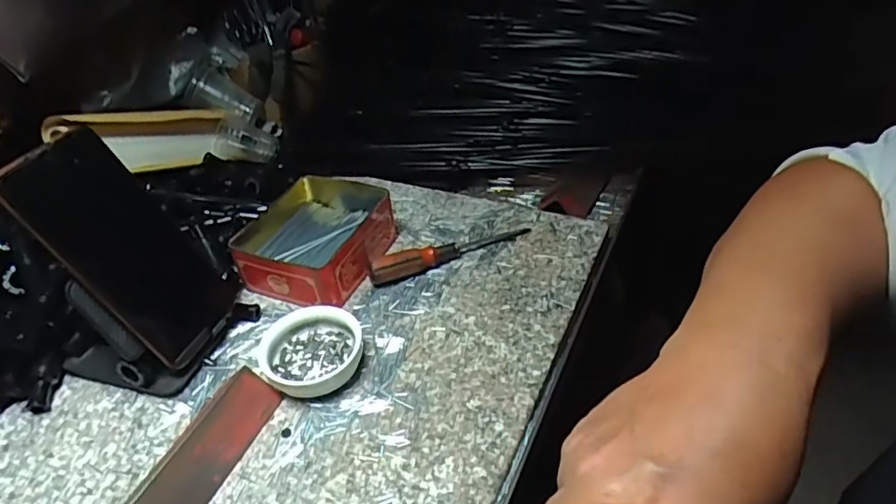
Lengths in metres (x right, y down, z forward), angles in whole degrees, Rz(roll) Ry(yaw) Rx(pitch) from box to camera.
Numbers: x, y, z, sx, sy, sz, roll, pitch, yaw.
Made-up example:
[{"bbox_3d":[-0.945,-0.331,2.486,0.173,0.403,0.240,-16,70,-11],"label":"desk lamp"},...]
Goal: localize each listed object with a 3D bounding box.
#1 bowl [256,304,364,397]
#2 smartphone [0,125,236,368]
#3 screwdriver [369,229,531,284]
[{"bbox_3d":[-0.097,0.073,0.408,0.071,0.029,0.064,-16,40,-13],"label":"bowl"},{"bbox_3d":[-0.217,-0.001,0.391,0.015,0.164,0.079,-14,34,26],"label":"smartphone"},{"bbox_3d":[0.003,-0.005,0.494,0.148,0.024,0.016,-20,41,-17],"label":"screwdriver"}]

